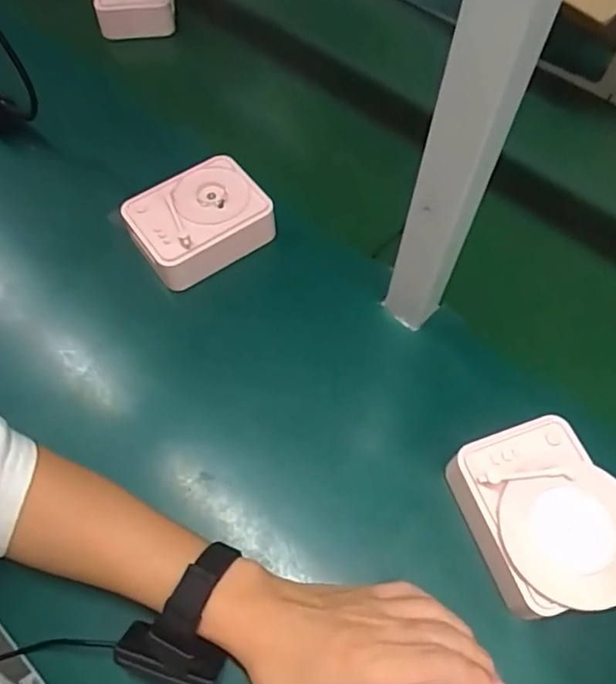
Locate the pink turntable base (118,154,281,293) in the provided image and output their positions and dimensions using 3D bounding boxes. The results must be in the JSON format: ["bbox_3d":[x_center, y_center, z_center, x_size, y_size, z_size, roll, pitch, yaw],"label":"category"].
[{"bbox_3d":[-0.105,-0.119,0.552,0.124,0.044,0.097,-31,65,-17],"label":"pink turntable base"}]

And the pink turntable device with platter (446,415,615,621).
[{"bbox_3d":[0.175,0.130,0.423,0.112,0.040,0.129,-16,62,-9],"label":"pink turntable device with platter"}]

